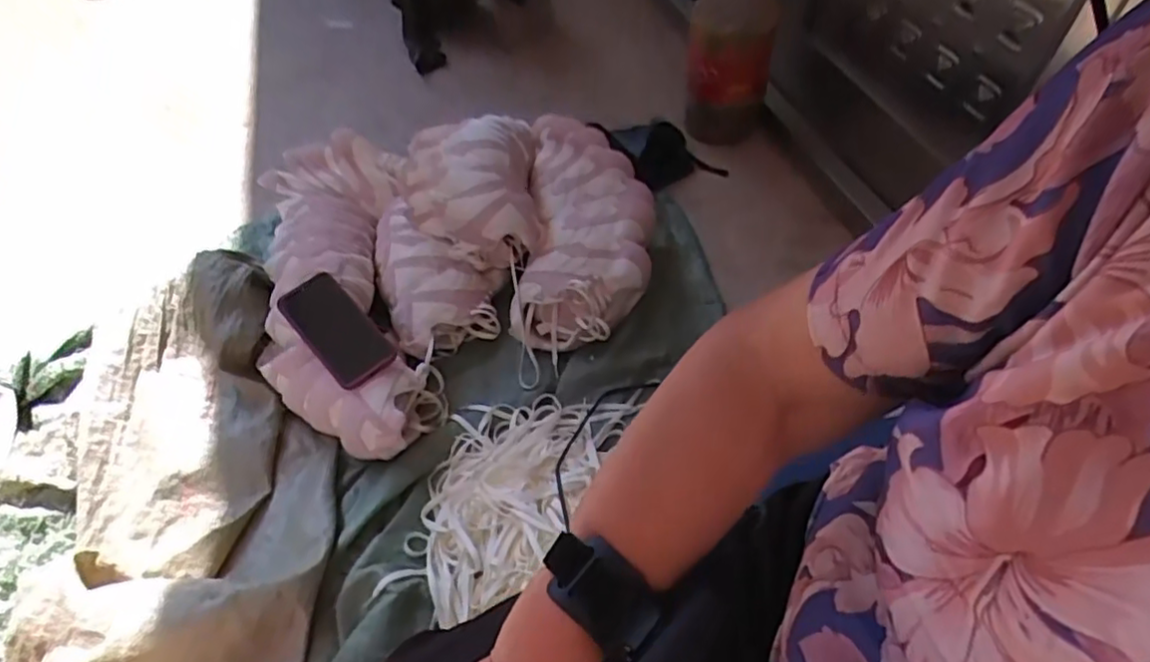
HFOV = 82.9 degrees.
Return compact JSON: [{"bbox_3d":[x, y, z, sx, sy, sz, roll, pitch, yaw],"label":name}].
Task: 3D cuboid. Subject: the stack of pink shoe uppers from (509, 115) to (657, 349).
[{"bbox_3d":[0.021,-0.160,1.055,0.206,0.161,0.386,4,50,4],"label":"stack of pink shoe uppers"}]

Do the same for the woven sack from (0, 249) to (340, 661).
[{"bbox_3d":[-0.482,0.170,0.810,0.324,0.136,0.599,-12,51,-6],"label":"woven sack"}]

